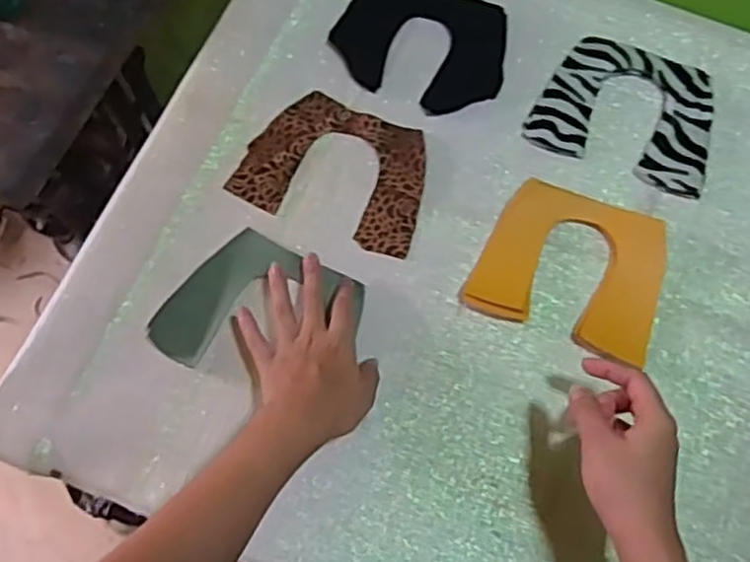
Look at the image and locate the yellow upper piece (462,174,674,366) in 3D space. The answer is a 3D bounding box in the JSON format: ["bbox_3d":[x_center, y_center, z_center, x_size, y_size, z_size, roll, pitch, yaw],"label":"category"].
[{"bbox_3d":[0.161,-0.013,0.611,0.148,0.016,0.123,20,73,8],"label":"yellow upper piece"}]

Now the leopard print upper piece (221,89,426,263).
[{"bbox_3d":[-0.030,-0.099,0.652,0.161,0.004,0.116,21,73,8],"label":"leopard print upper piece"}]

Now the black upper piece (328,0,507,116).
[{"bbox_3d":[0.045,-0.219,0.691,0.154,0.005,0.122,22,74,6],"label":"black upper piece"}]

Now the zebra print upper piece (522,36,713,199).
[{"bbox_3d":[0.224,-0.151,0.661,0.153,0.005,0.123,21,75,9],"label":"zebra print upper piece"}]

